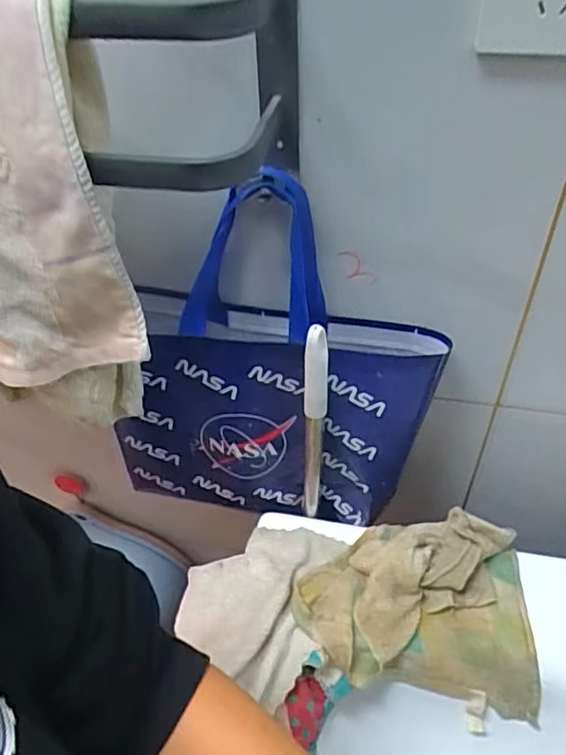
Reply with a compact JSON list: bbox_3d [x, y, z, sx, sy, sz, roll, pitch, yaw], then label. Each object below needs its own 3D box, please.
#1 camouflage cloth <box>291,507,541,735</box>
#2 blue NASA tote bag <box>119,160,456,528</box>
[{"bbox_3d":[0.130,0.225,0.584,0.226,0.096,0.155,5,45,8],"label":"camouflage cloth"},{"bbox_3d":[-0.013,-0.002,0.576,0.313,0.335,0.089,5,46,8],"label":"blue NASA tote bag"}]

